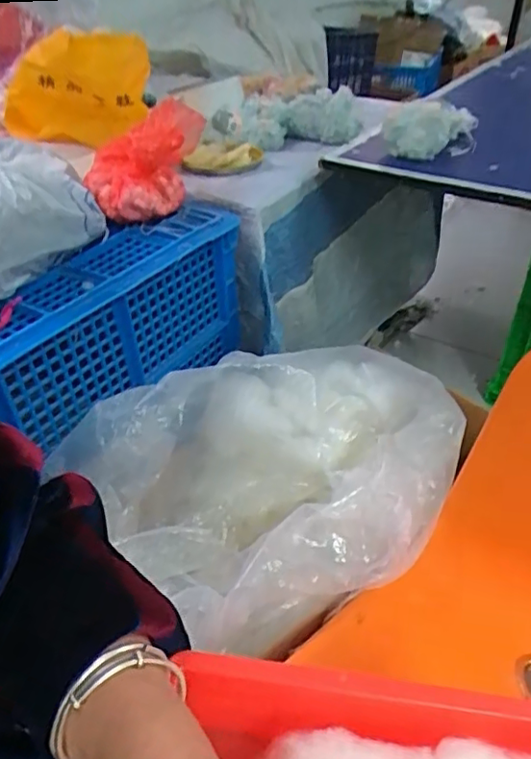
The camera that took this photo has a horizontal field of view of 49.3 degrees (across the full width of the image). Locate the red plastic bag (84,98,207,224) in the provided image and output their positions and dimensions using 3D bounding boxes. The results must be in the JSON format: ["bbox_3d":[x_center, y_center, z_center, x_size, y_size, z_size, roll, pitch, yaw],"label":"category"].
[{"bbox_3d":[-0.150,-0.280,0.748,0.155,0.109,0.109,-20,42,-22],"label":"red plastic bag"}]

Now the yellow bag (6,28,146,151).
[{"bbox_3d":[-0.276,-0.424,0.837,0.206,0.146,0.091,14,36,15],"label":"yellow bag"}]

